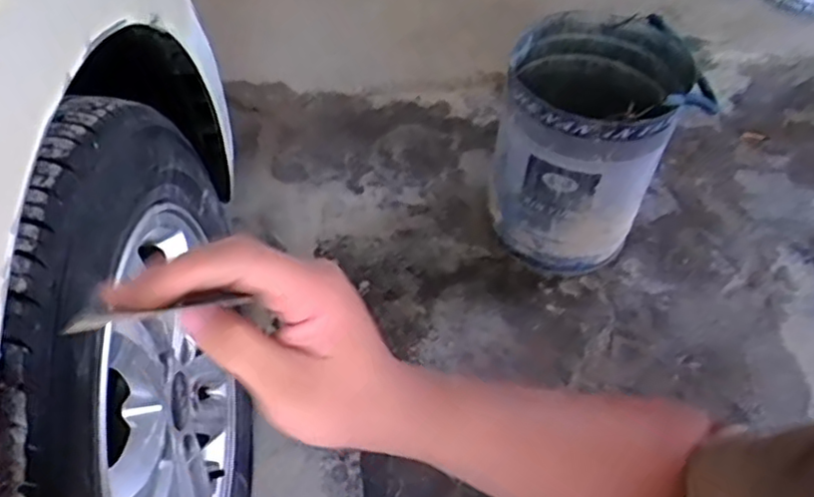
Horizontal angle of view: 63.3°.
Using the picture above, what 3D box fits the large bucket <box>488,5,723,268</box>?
[{"bbox_3d":[0.286,-0.172,1.084,0.257,0.353,0.291,13,53,8],"label":"large bucket"}]

